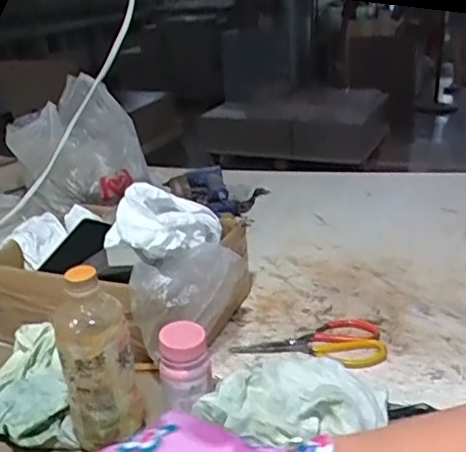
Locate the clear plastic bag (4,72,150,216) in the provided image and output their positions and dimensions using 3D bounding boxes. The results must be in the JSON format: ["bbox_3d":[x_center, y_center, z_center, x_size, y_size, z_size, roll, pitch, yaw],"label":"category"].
[{"bbox_3d":[-0.303,-0.176,1.143,0.209,0.193,0.244,-14,25,-24],"label":"clear plastic bag"}]

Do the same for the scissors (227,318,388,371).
[{"bbox_3d":[0.098,0.149,0.797,0.195,0.015,0.092,1,23,10],"label":"scissors"}]

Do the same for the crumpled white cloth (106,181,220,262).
[{"bbox_3d":[-0.103,-0.012,0.826,0.139,0.063,0.148,12,27,32],"label":"crumpled white cloth"}]

